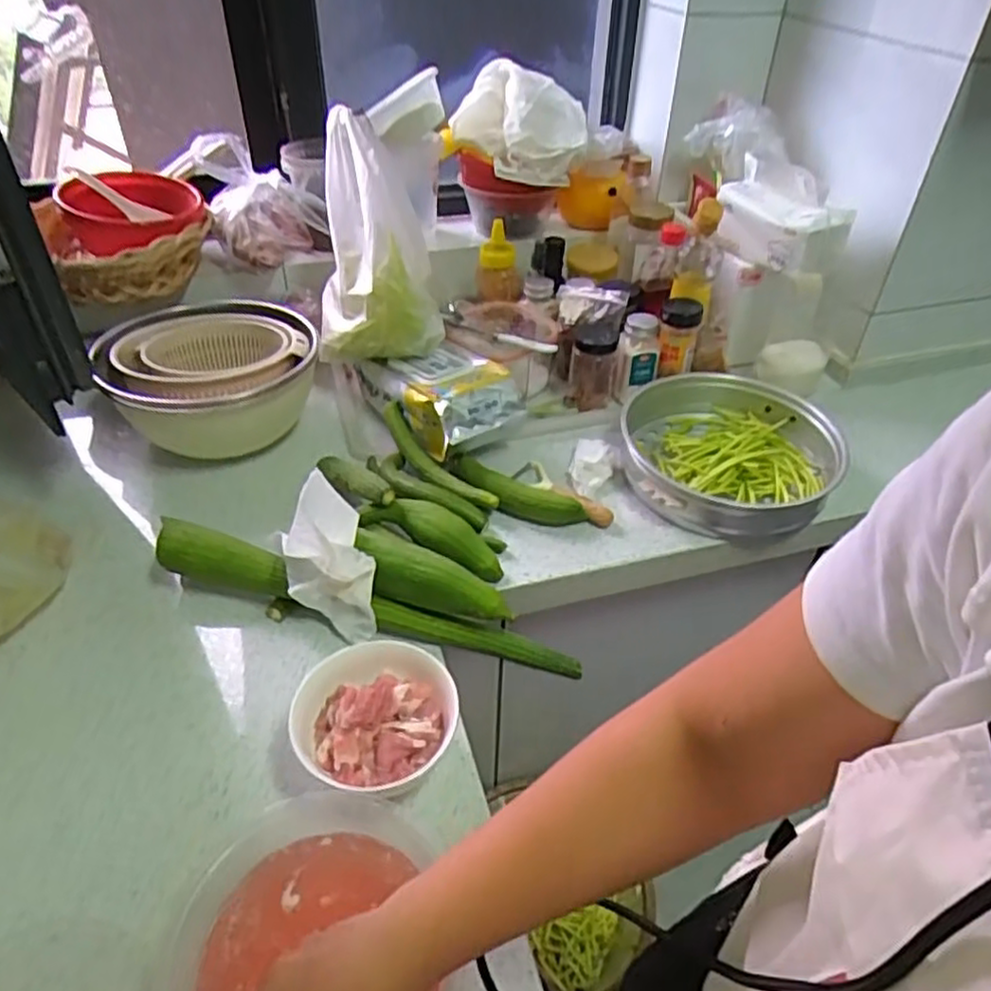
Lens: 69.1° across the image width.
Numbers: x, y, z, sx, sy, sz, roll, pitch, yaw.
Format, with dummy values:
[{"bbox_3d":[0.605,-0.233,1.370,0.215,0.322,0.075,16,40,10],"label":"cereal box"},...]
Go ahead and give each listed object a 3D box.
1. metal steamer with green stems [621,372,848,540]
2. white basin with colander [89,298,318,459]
[{"bbox_3d":[0.285,-0.052,0.872,0.260,0.057,0.249,5,40,3],"label":"metal steamer with green stems"},{"bbox_3d":[-0.341,-0.136,0.886,0.238,0.128,0.208,-18,44,-22],"label":"white basin with colander"}]

